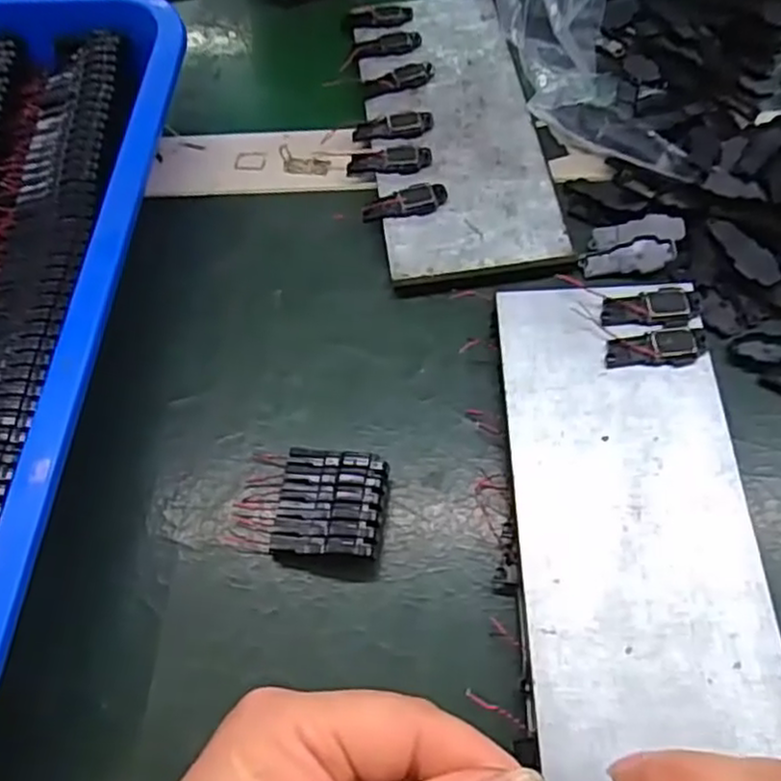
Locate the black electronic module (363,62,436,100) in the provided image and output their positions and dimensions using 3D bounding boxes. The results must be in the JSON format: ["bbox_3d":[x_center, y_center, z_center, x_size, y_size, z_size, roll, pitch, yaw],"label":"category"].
[{"bbox_3d":[0.004,-0.160,0.370,0.038,0.006,0.014,-12,62,-2],"label":"black electronic module"}]

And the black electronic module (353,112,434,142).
[{"bbox_3d":[0.001,-0.131,0.358,0.039,0.005,0.016,-3,62,2],"label":"black electronic module"}]

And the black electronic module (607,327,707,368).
[{"bbox_3d":[0.102,-0.016,0.278,0.037,0.005,0.015,-9,62,-1],"label":"black electronic module"}]

